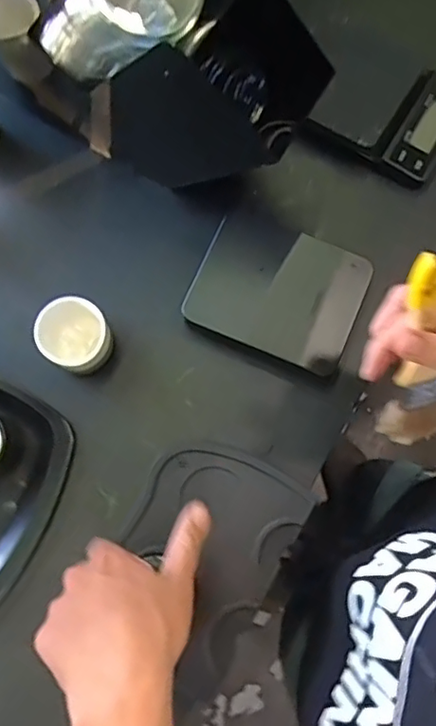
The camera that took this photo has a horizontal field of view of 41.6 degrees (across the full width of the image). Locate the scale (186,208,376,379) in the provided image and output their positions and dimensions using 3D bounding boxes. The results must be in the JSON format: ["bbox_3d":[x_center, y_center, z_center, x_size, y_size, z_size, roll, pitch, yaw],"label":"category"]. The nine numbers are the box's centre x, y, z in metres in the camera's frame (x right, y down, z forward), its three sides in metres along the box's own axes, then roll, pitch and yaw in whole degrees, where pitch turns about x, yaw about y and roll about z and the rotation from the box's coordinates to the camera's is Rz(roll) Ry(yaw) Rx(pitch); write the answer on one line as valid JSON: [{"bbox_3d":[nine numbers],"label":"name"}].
[{"bbox_3d":[0.061,-0.073,0.572,0.158,0.030,0.132,24,80,6],"label":"scale"}]

